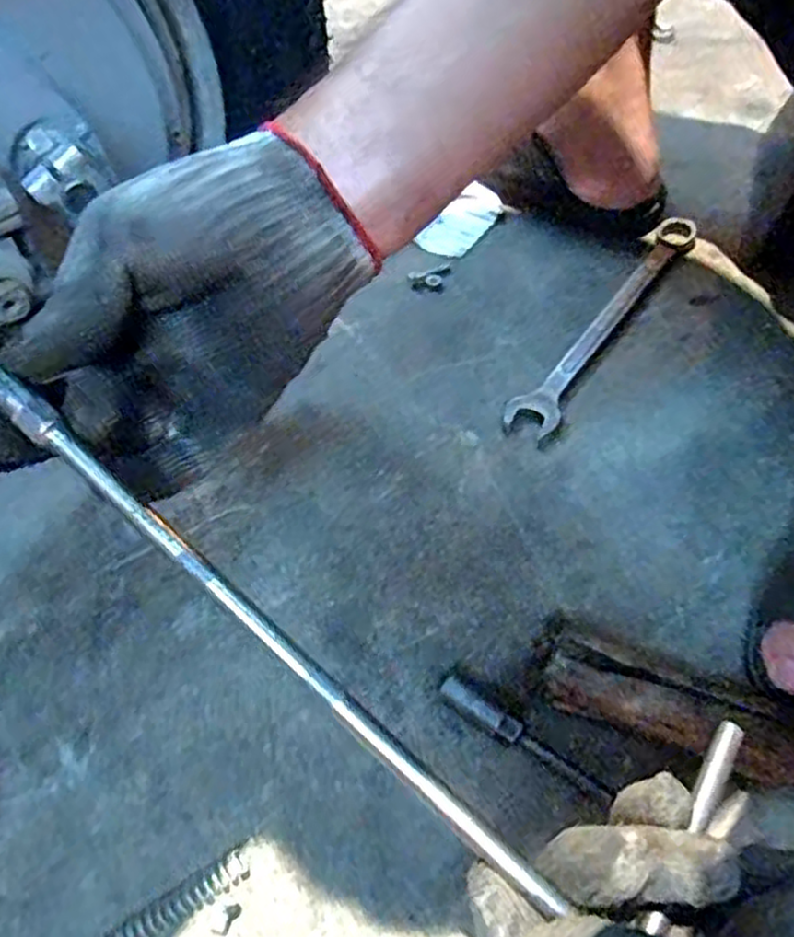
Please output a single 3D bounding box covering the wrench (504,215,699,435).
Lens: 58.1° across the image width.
[{"bbox_3d":[0.168,-0.118,0.559,0.038,0.010,0.253,32,65,23],"label":"wrench"}]

